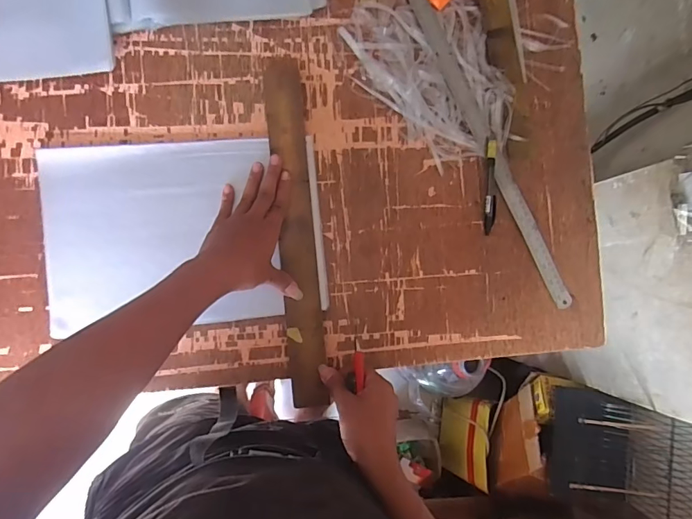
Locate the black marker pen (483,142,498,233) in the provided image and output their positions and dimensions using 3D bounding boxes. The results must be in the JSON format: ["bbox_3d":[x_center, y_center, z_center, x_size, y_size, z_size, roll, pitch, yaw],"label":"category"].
[{"bbox_3d":[0.200,-0.100,0.597,0.013,0.013,0.127,2,88,-8],"label":"black marker pen"}]

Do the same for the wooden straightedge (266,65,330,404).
[{"bbox_3d":[-0.064,-0.037,0.565,0.048,0.012,0.452,-5,88,-8],"label":"wooden straightedge"}]

